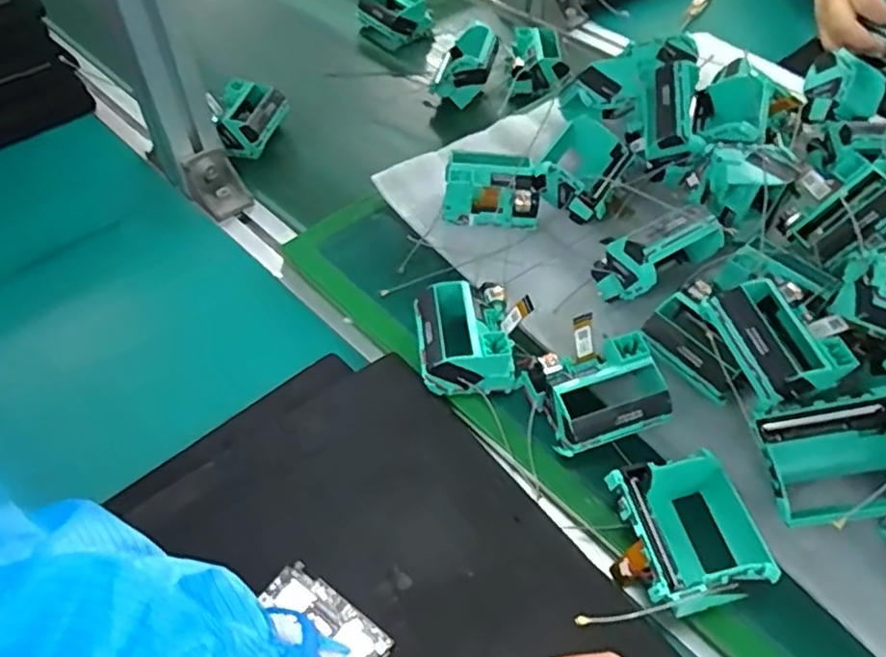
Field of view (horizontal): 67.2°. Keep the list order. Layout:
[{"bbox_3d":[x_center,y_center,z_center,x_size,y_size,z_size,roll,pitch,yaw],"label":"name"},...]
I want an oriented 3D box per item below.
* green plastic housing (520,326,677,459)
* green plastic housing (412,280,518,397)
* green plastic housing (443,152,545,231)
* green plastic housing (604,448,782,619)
[{"bbox_3d":[0.091,0.041,0.390,0.066,0.041,0.055,-12,54,-8],"label":"green plastic housing"},{"bbox_3d":[0.012,0.004,0.416,0.055,0.046,0.065,-6,53,-5],"label":"green plastic housing"},{"bbox_3d":[0.037,-0.105,0.499,0.073,0.033,0.053,4,53,3],"label":"green plastic housing"},{"bbox_3d":[0.125,0.103,0.338,0.065,0.044,0.078,-8,53,-6],"label":"green plastic housing"}]

